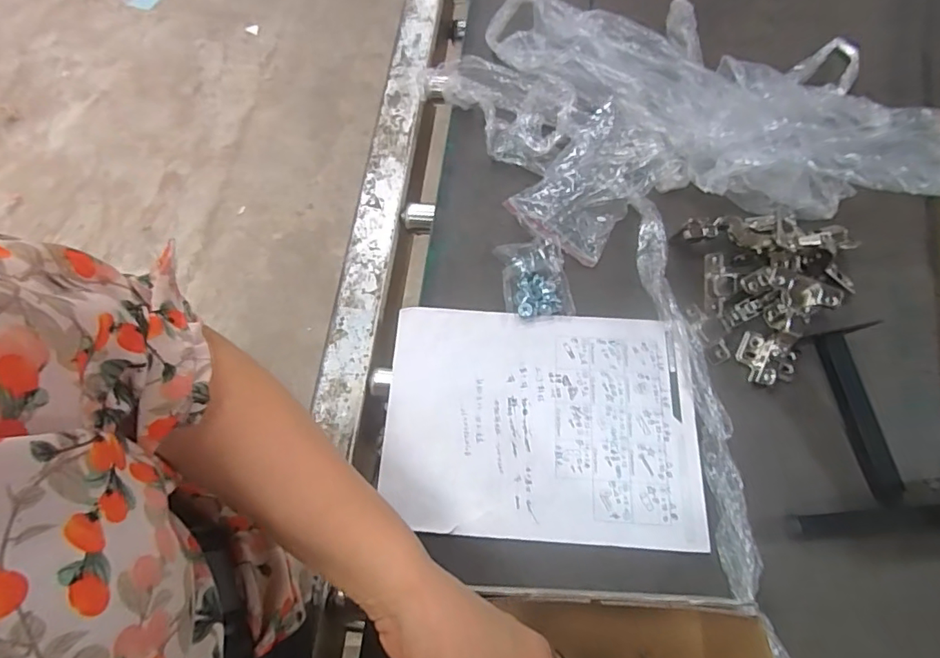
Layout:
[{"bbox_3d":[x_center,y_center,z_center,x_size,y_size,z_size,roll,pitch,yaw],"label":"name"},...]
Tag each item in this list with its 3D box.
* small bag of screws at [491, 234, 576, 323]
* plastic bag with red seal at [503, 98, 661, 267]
[{"bbox_3d":[0.066,-0.051,0.508,0.066,0.018,0.084,-9,70,-4],"label":"small bag of screws"},{"bbox_3d":[0.127,-0.154,0.529,0.101,0.021,0.150,37,88,1],"label":"plastic bag with red seal"}]

